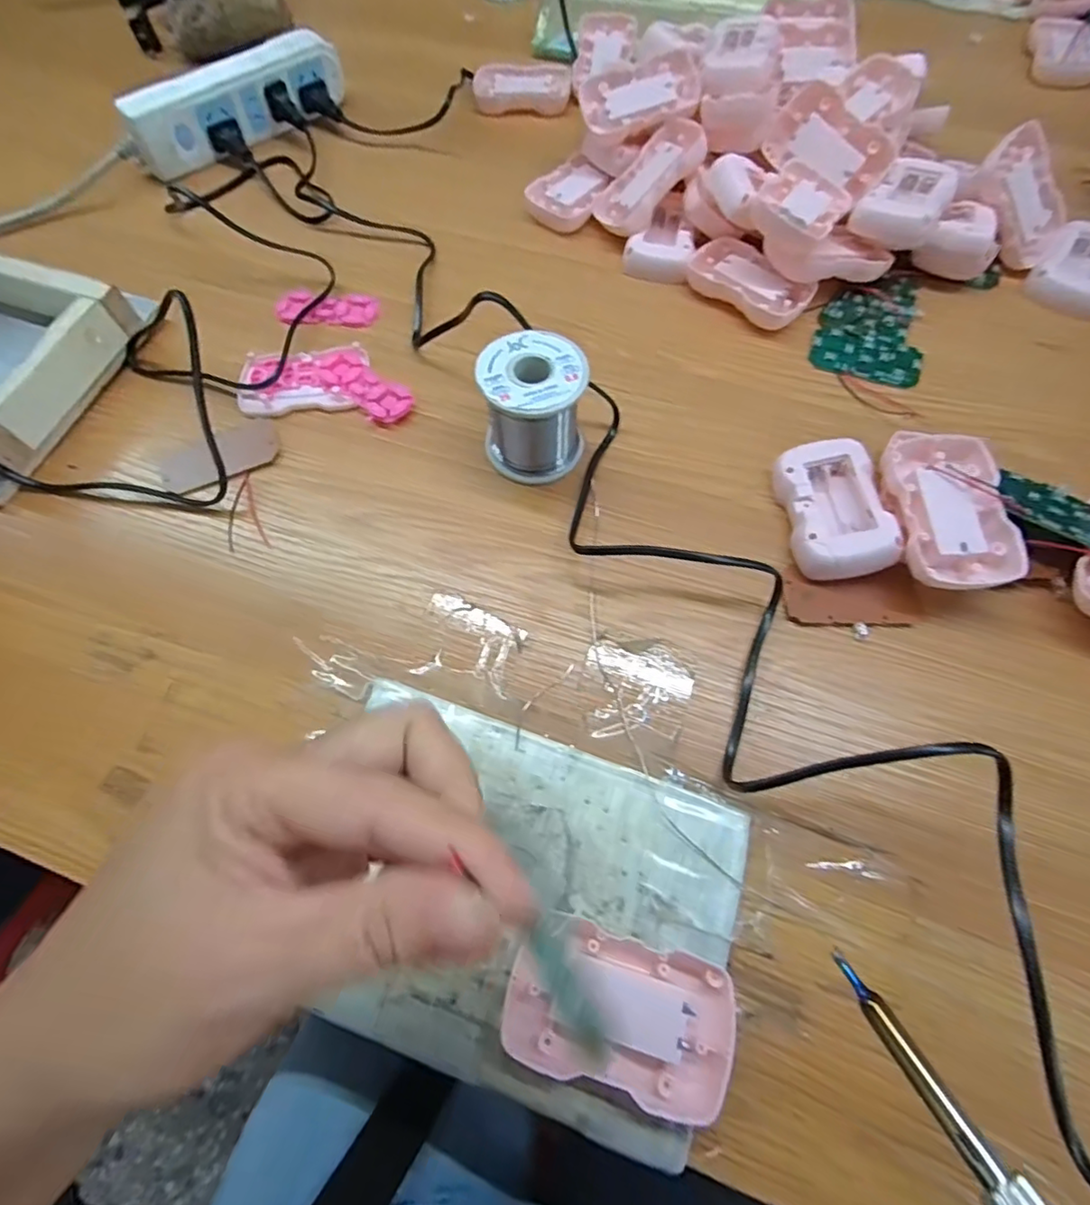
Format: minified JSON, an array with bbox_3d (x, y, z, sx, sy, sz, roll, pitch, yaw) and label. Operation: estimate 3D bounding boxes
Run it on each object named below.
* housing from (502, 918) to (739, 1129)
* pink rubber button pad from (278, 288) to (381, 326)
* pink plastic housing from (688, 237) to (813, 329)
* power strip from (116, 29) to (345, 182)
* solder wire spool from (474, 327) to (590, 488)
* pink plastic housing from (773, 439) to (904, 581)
[{"bbox_3d":[0.030,0.167,0.241,0.088,0.020,0.052,14,67,8],"label":"housing"},{"bbox_3d":[-0.162,-0.219,0.436,0.074,0.011,0.029,2,66,2],"label":"pink rubber button pad"},{"bbox_3d":[0.151,-0.236,0.429,0.089,0.013,0.054,41,73,17],"label":"pink plastic housing"},{"bbox_3d":[-0.266,-0.439,0.507,0.191,0.053,0.029,-36,70,-14],"label":"power strip"},{"bbox_3d":[-0.006,-0.117,0.352,0.060,0.063,0.059,-1,66,1],"label":"solder wire spool"},{"bbox_3d":[0.167,-0.054,0.340,0.052,0.020,0.082,-9,63,13],"label":"pink plastic housing"}]

